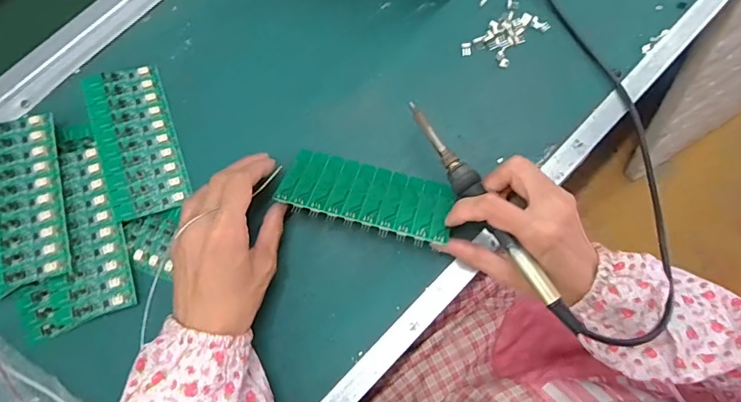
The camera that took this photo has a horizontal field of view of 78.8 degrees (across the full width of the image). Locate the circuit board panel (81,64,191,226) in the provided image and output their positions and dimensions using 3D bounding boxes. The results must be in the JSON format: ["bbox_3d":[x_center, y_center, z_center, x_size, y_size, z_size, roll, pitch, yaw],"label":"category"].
[{"bbox_3d":[-0.202,-0.054,0.389,0.063,0.007,0.137,-17,76,-18],"label":"circuit board panel"}]

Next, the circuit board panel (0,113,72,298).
[{"bbox_3d":[-0.282,-0.002,0.362,0.064,0.009,0.136,-14,77,-7],"label":"circuit board panel"}]

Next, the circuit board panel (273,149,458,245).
[{"bbox_3d":[-0.003,-0.003,0.366,0.133,0.006,0.064,15,50,6],"label":"circuit board panel"}]

